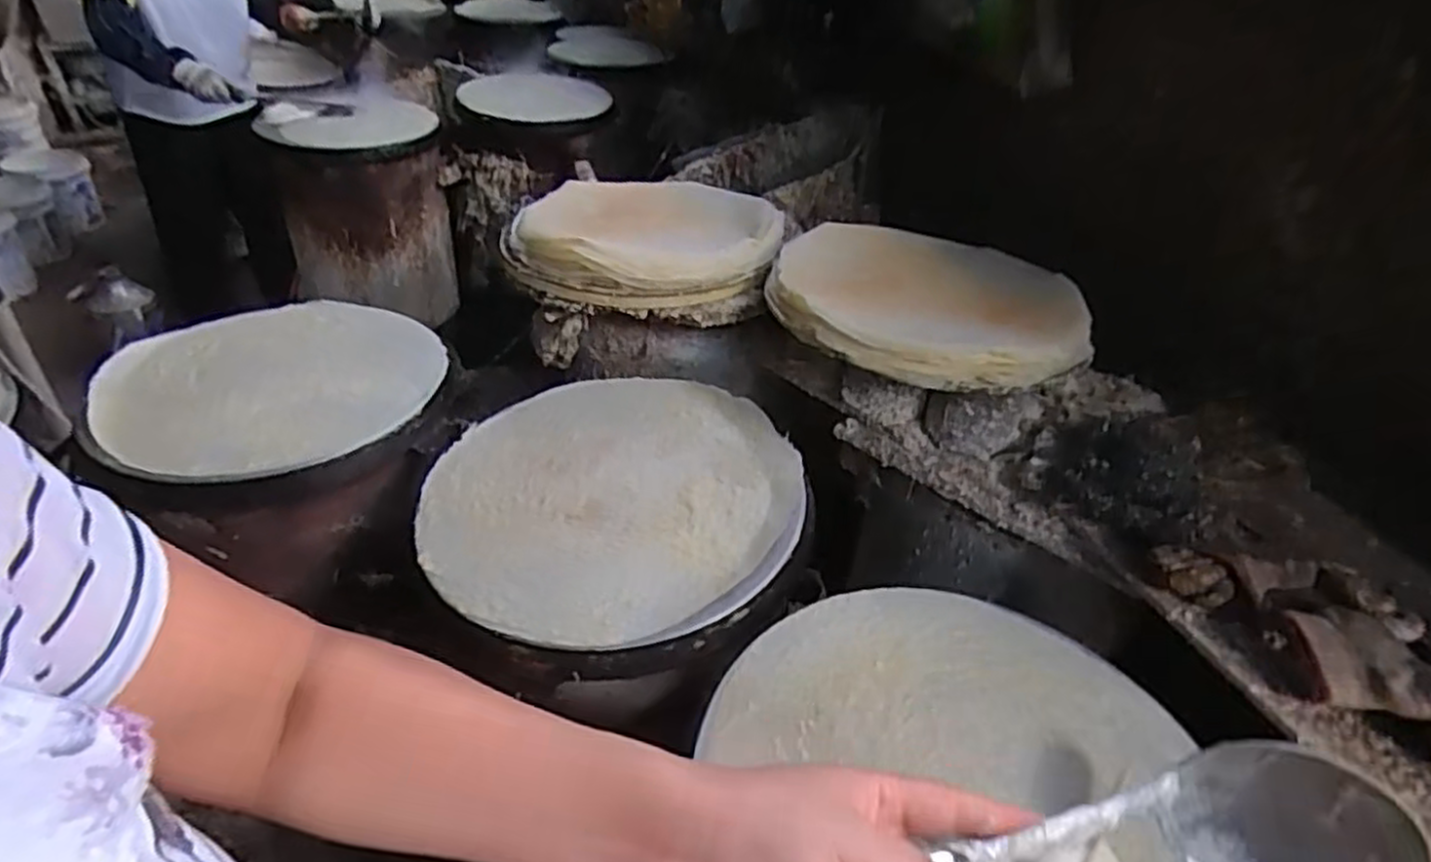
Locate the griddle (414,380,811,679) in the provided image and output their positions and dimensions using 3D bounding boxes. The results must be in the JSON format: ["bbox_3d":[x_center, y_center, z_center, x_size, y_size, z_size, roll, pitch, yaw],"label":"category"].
[{"bbox_3d":[-0.098,0.056,0.750,0.353,0.023,0.368,-13,40,-20],"label":"griddle"}]

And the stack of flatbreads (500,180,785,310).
[{"bbox_3d":[-0.102,-0.270,1.079,0.377,0.079,0.374,-2,38,-6],"label":"stack of flatbreads"}]

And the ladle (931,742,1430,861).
[{"bbox_3d":[0.118,0.174,0.305,0.328,0.084,0.061,-1,36,-11],"label":"ladle"}]

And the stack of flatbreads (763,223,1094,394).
[{"bbox_3d":[0.248,-0.161,0.920,0.358,0.046,0.342,12,38,12],"label":"stack of flatbreads"}]

